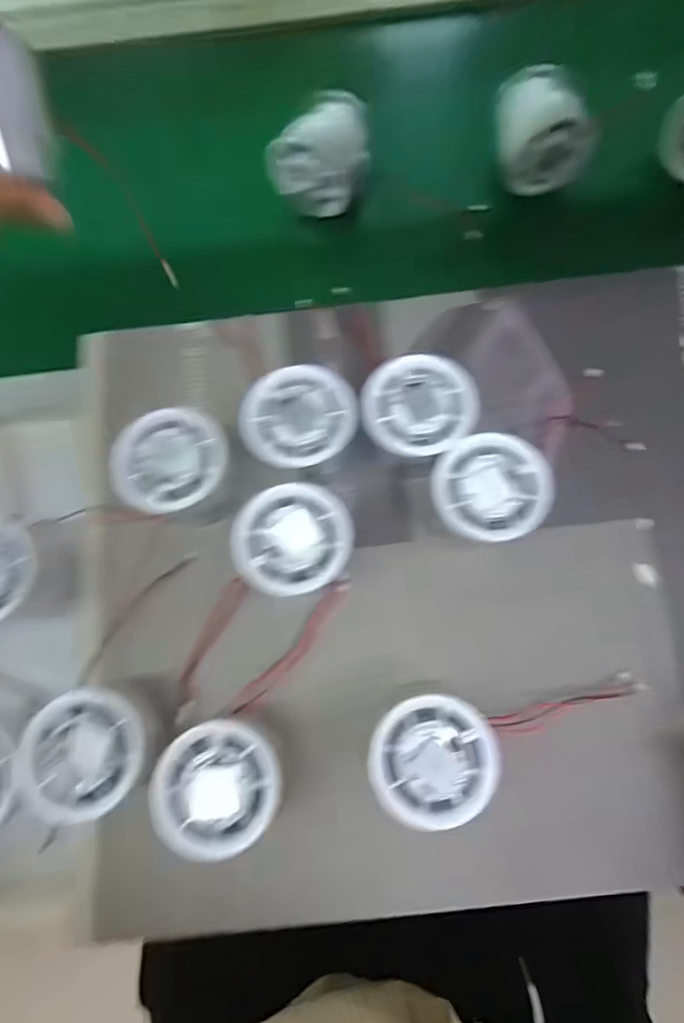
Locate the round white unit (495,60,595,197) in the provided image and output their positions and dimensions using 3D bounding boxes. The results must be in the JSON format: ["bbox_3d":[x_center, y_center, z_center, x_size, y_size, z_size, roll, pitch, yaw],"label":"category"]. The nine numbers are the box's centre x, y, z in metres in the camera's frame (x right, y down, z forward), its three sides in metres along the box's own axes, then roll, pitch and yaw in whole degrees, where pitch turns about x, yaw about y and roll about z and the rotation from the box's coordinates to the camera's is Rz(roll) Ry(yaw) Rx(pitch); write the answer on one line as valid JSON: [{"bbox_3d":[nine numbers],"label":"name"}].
[{"bbox_3d":[0.140,-0.278,0.364,0.068,0.059,0.068,-4,79,23],"label":"round white unit"}]

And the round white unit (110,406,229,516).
[{"bbox_3d":[-0.093,-0.029,0.271,0.058,0.012,0.054,0,77,1],"label":"round white unit"}]

